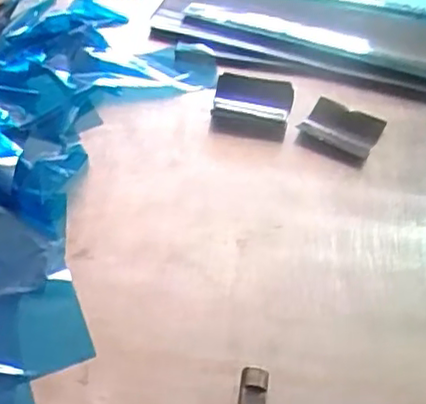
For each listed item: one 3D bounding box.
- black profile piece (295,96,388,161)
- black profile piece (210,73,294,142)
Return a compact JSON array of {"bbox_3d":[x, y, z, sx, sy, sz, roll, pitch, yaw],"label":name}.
[{"bbox_3d":[0.104,-0.061,0.545,0.061,0.008,0.041,25,55,22],"label":"black profile piece"},{"bbox_3d":[0.032,-0.081,0.567,0.065,0.011,0.066,10,51,11],"label":"black profile piece"}]

